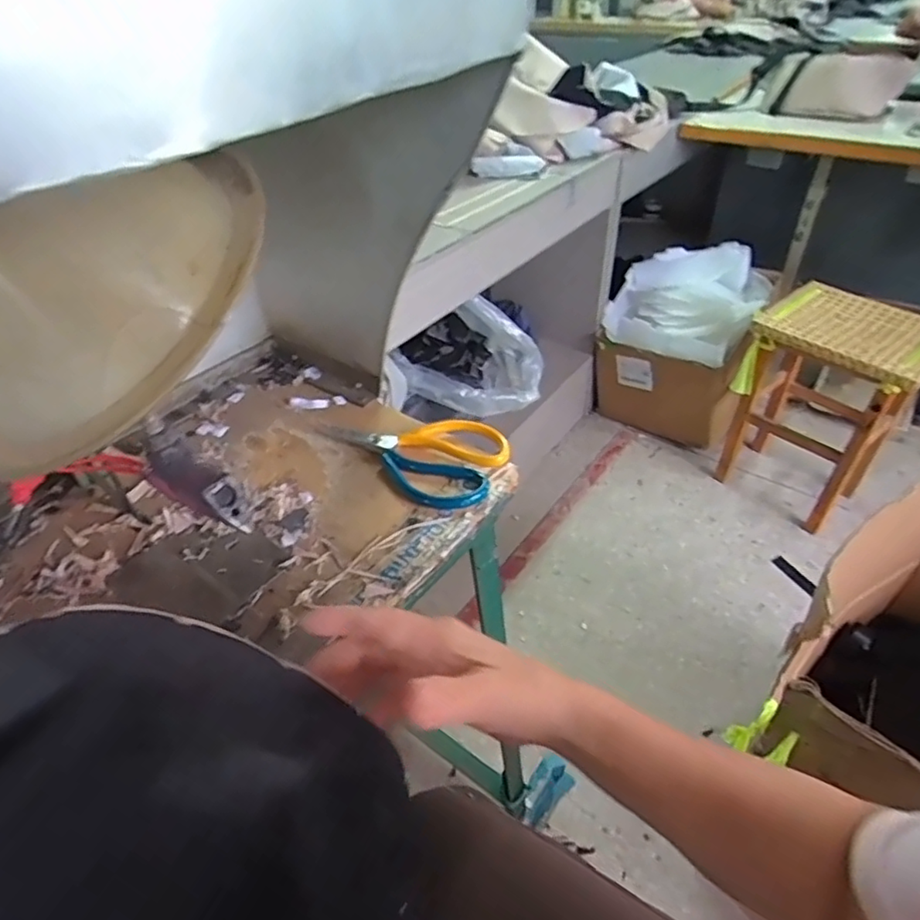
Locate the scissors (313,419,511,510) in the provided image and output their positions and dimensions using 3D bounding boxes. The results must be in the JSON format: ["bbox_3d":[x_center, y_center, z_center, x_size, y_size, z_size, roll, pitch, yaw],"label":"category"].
[{"bbox_3d":[-0.049,-0.011,0.563,0.177,0.016,0.103,18,44,21],"label":"scissors"}]

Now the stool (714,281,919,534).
[{"bbox_3d":[0.850,-0.119,1.454,0.305,0.481,0.361,-32,49,-31],"label":"stool"}]

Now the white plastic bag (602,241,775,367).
[{"bbox_3d":[0.616,-0.448,1.649,0.375,0.155,0.413,21,45,24],"label":"white plastic bag"}]

